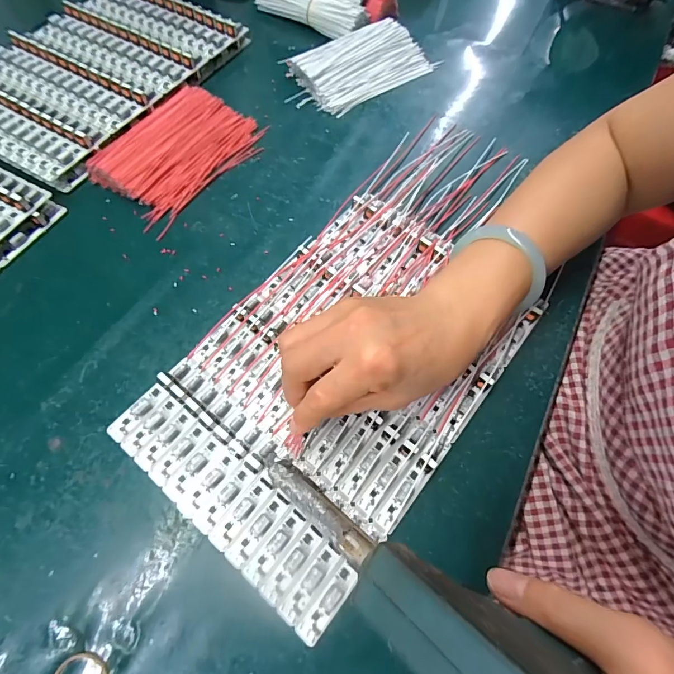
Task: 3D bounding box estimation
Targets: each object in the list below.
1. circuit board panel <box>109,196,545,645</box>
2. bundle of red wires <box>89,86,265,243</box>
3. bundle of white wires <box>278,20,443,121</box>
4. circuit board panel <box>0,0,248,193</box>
[{"bbox_3d":[0.003,0.020,0.294,0.191,0.014,0.287,38,70,15],"label":"circuit board panel"},{"bbox_3d":[-0.157,-0.187,0.385,0.112,0.024,0.155,35,69,14],"label":"bundle of red wires"},{"bbox_3d":[0.028,-0.317,0.449,0.155,0.028,0.090,-32,69,-15],"label":"bundle of white wires"},{"bbox_3d":[-0.262,-0.285,0.419,0.188,0.033,0.282,29,68,12],"label":"circuit board panel"}]

